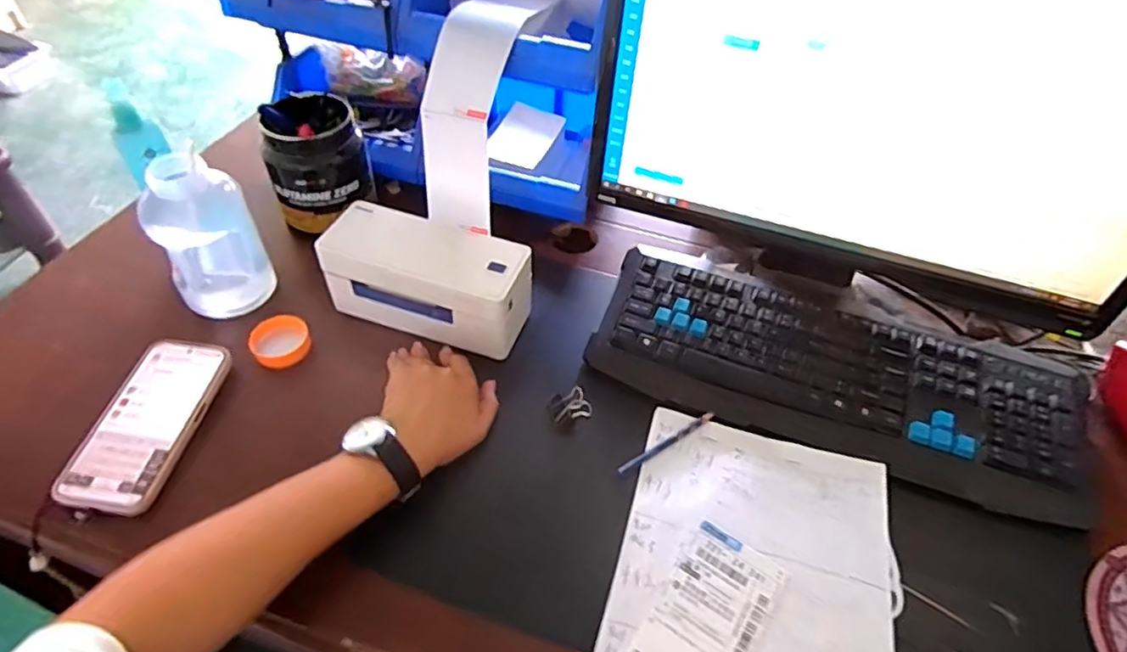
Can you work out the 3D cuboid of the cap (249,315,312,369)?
[{"bbox_3d":[-0.280,0.016,0.607,0.054,0.026,0.044,-26,55,-24],"label":"cap"}]

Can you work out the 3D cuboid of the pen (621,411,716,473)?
[{"bbox_3d":[0.096,0.106,0.564,0.108,0.006,0.009,-26,55,-24],"label":"pen"}]

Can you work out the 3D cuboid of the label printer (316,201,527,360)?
[{"bbox_3d":[-0.140,-0.047,0.627,0.202,0.087,0.088,17,50,11],"label":"label printer"}]

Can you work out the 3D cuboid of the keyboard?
[{"bbox_3d":[0.266,0.042,0.605,0.451,0.031,0.175,19,50,13],"label":"keyboard"}]

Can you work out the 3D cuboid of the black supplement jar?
[{"bbox_3d":[-0.282,-0.189,0.700,0.104,0.115,0.096,2,49,-2],"label":"black supplement jar"}]

